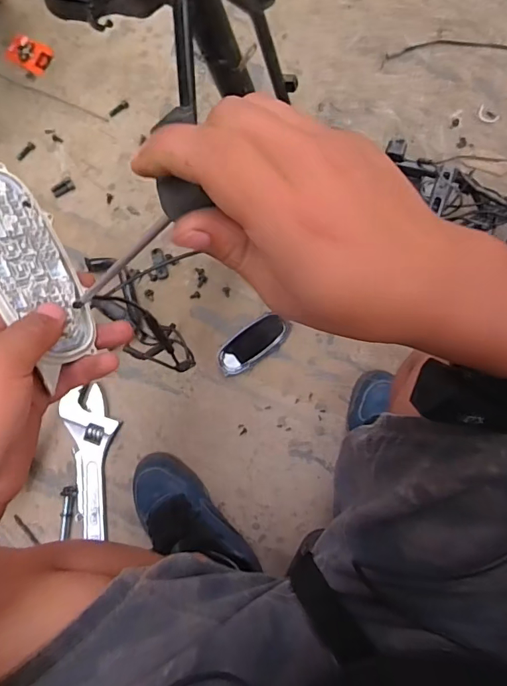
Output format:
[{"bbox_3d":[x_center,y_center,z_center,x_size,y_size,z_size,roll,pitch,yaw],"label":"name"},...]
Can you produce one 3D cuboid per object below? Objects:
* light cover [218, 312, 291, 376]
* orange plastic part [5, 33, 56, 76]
[{"bbox_3d":[-0.001,0.001,0.738,0.130,0.008,0.057,-36,88,-3],"label":"light cover"},{"bbox_3d":[-0.386,-0.497,0.772,0.078,0.007,0.051,26,92,-1],"label":"orange plastic part"}]

